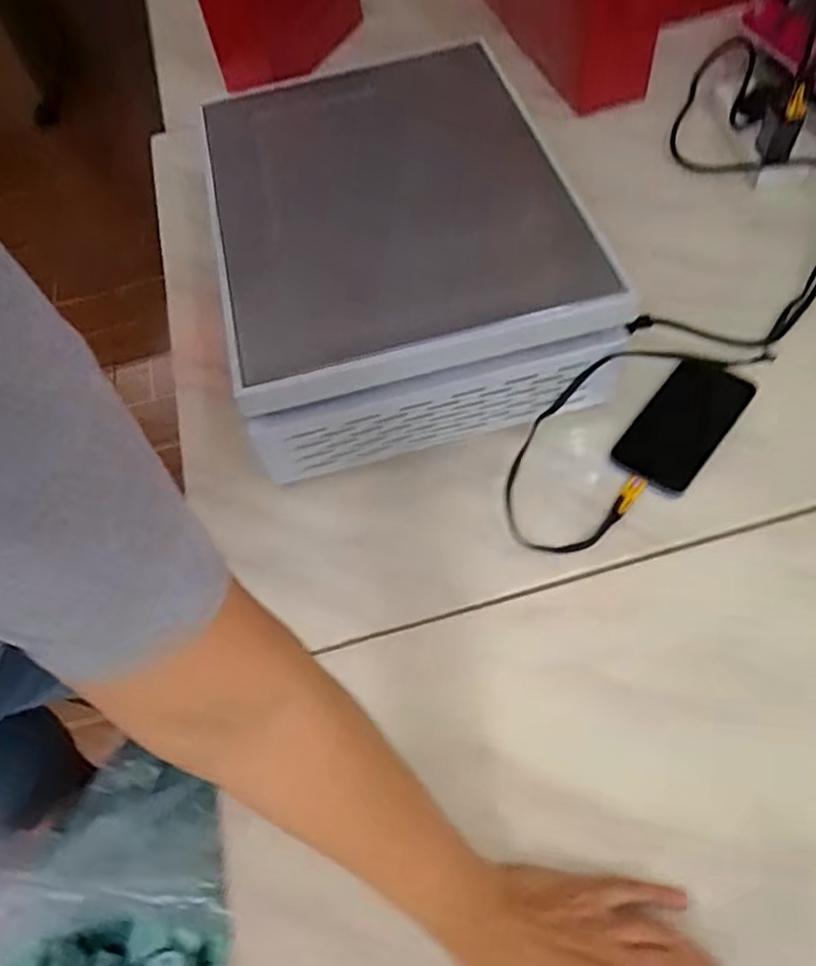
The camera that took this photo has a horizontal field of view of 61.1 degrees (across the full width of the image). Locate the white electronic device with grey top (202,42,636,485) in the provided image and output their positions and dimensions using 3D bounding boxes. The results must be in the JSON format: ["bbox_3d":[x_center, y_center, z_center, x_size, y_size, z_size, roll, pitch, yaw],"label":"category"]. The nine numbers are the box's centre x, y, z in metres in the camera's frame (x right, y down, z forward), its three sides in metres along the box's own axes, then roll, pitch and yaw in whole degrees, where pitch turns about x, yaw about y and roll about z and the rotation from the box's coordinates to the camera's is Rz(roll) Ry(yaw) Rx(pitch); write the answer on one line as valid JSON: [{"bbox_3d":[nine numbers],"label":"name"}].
[{"bbox_3d":[-0.013,-0.211,0.655,0.305,0.130,0.358,-13,59,-4],"label":"white electronic device with grey top"}]

